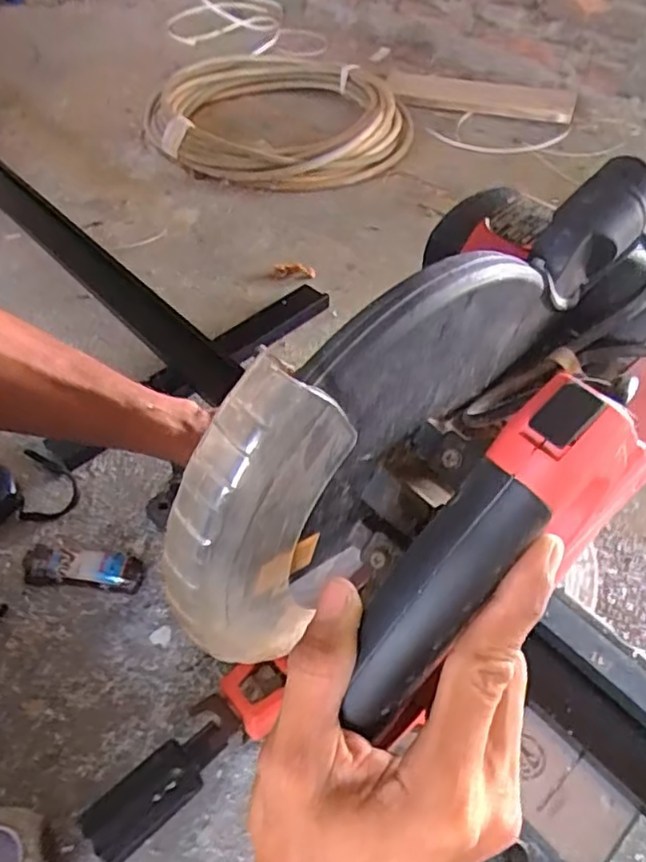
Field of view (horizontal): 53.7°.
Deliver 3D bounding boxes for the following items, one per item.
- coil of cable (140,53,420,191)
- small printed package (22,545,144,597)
[{"bbox_3d":[-0.078,-0.573,1.143,0.452,0.062,0.442,0,49,1],"label":"coil of cable"},{"bbox_3d":[-0.215,0.124,0.574,0.104,0.018,0.033,5,50,5],"label":"small printed package"}]

